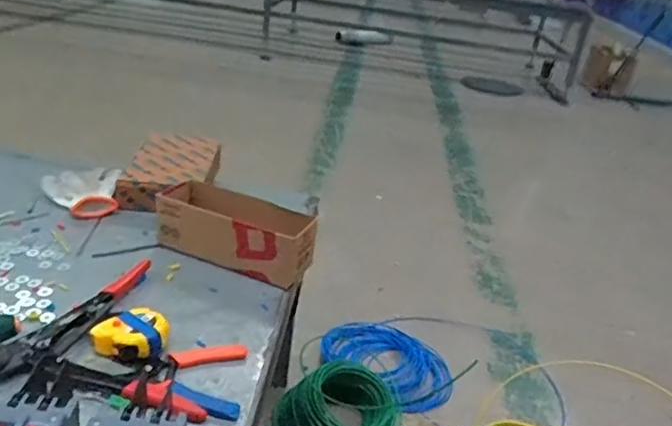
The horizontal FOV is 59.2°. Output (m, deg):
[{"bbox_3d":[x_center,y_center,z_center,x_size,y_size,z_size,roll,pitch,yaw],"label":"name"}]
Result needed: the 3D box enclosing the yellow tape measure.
[{"bbox_3d":[-0.230,0.141,0.678,0.077,0.035,0.071,19,28,20],"label":"yellow tape measure"}]

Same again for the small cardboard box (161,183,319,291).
[{"bbox_3d":[-0.149,0.023,0.864,0.238,0.073,0.102,16,27,16],"label":"small cardboard box"}]

